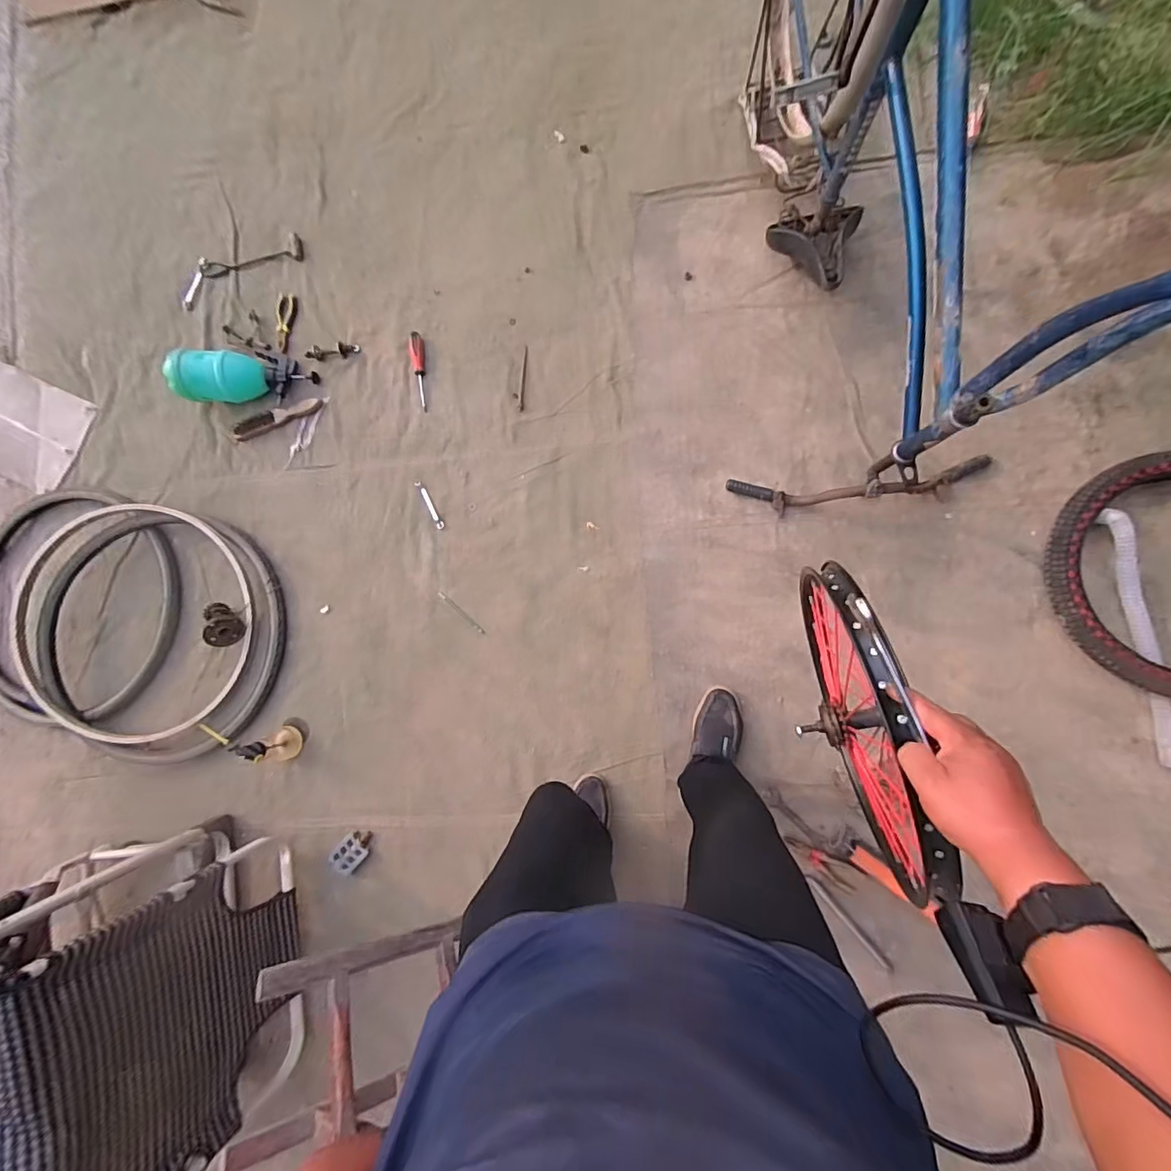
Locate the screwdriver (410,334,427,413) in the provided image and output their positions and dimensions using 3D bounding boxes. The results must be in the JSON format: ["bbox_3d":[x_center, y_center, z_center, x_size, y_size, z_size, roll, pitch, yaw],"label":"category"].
[{"bbox_3d":[-0.430,-0.549,1.299,0.035,0.027,0.193,-2,85,5],"label":"screwdriver"}]

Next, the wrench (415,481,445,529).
[{"bbox_3d":[-0.396,-0.206,1.288,0.020,0.011,0.143,-29,84,2],"label":"wrench"}]

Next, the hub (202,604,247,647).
[{"bbox_3d":[-0.910,0.097,1.282,0.069,0.069,0.111,-4,87,5],"label":"hub"}]

